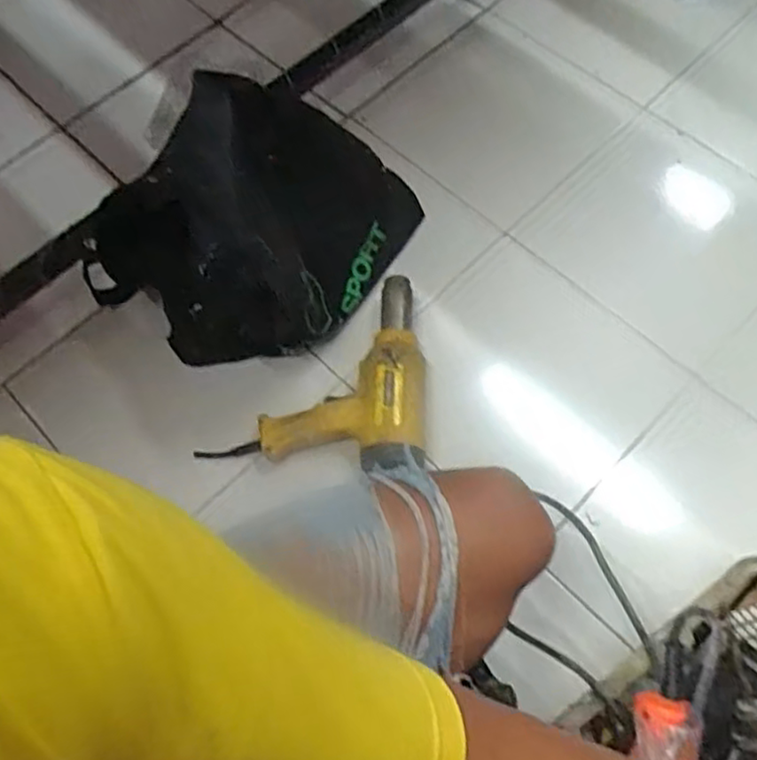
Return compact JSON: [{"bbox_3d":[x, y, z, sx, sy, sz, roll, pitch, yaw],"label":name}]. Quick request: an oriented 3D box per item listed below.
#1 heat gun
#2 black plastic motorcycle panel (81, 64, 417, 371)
[{"bbox_3d":[-0.063,-0.003,0.806,0.233,0.091,0.225,1,58,2],"label":"heat gun"},{"bbox_3d":[-0.149,-0.188,0.814,0.380,0.264,0.220,0,58,1],"label":"black plastic motorcycle panel"}]

